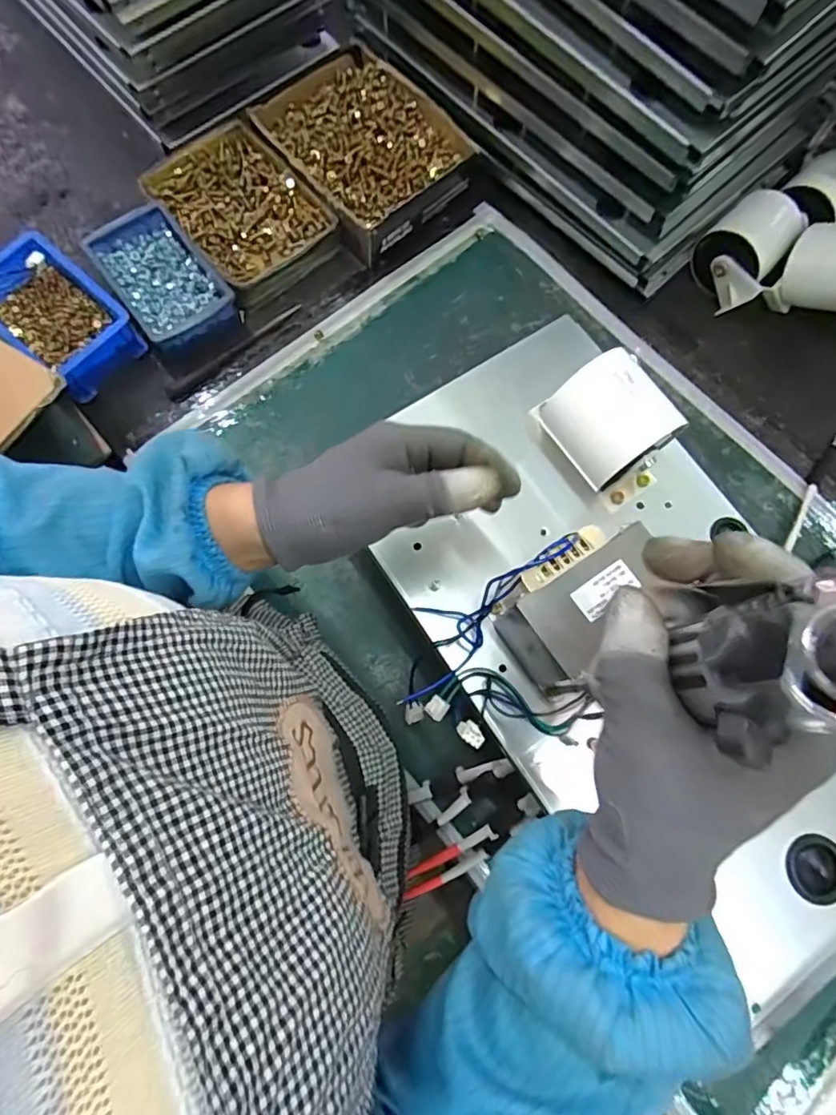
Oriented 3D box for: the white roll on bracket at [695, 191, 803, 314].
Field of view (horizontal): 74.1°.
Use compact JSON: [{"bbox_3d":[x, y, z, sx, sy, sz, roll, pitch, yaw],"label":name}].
[{"bbox_3d":[0.363,-0.341,0.615,0.085,0.064,0.102,43,80,9],"label":"white roll on bracket"}]

